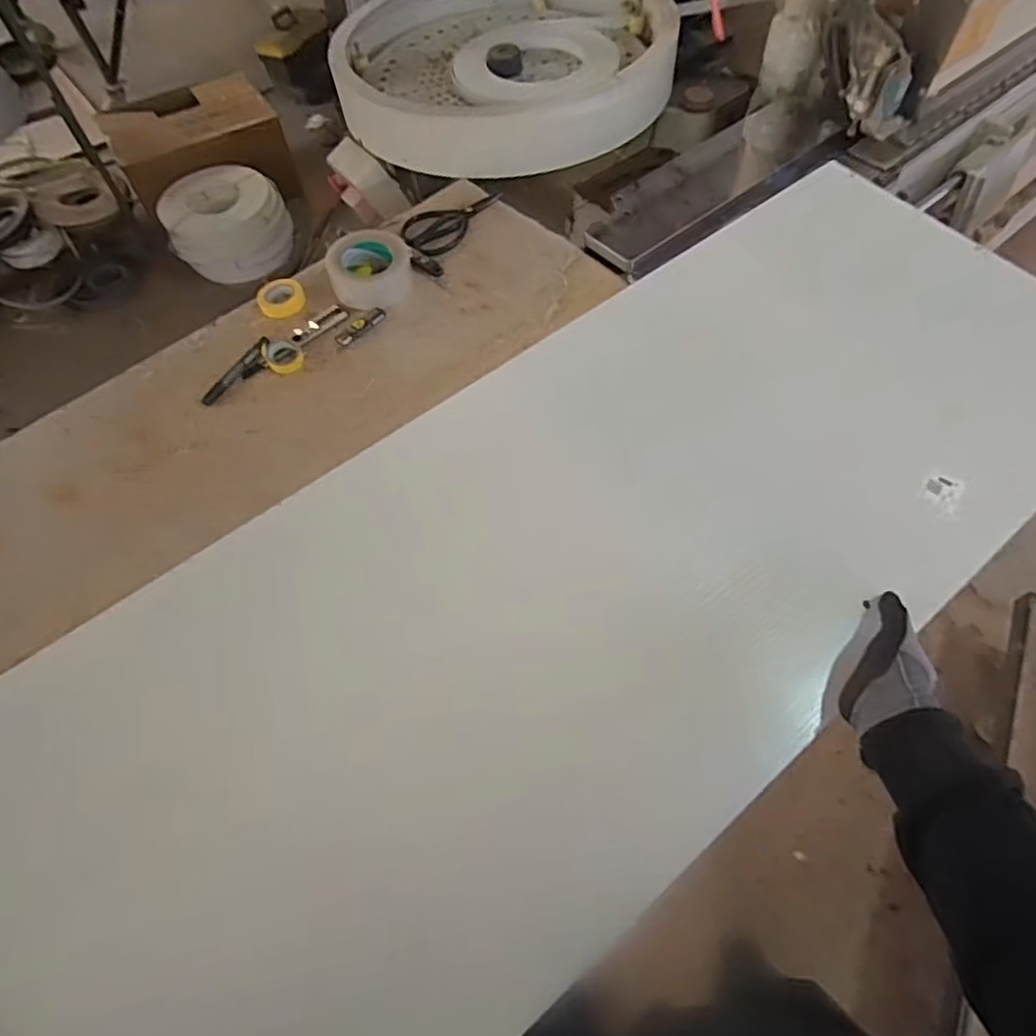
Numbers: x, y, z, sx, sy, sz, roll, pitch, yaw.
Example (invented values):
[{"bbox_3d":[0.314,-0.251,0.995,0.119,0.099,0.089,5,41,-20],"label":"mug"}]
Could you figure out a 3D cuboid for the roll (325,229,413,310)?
[{"bbox_3d":[-0.217,-0.370,0.903,0.116,0.053,0.118,-5,60,-1],"label":"roll"}]

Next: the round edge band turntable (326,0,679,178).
[{"bbox_3d":[-0.032,-0.954,1.273,0.633,0.160,0.548,-5,60,-1],"label":"round edge band turntable"}]

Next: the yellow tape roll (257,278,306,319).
[{"bbox_3d":[-0.356,-0.331,0.916,0.067,0.023,0.071,-1,60,2],"label":"yellow tape roll"}]

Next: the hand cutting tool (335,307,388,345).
[{"bbox_3d":[-0.227,-0.277,0.880,0.020,0.010,0.082,39,68,22],"label":"hand cutting tool"}]

